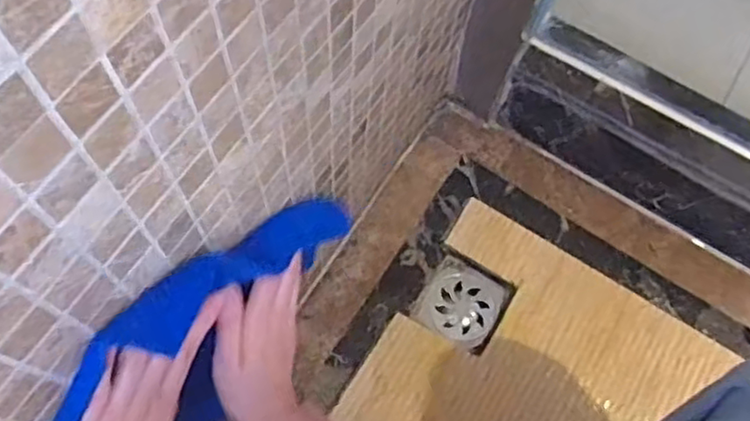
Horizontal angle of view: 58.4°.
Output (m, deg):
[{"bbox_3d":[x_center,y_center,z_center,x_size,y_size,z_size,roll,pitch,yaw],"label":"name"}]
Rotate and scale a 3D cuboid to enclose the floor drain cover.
[{"bbox_3d":[0.102,0.108,0.799,0.087,0.014,0.087,32,70,13],"label":"floor drain cover"}]

